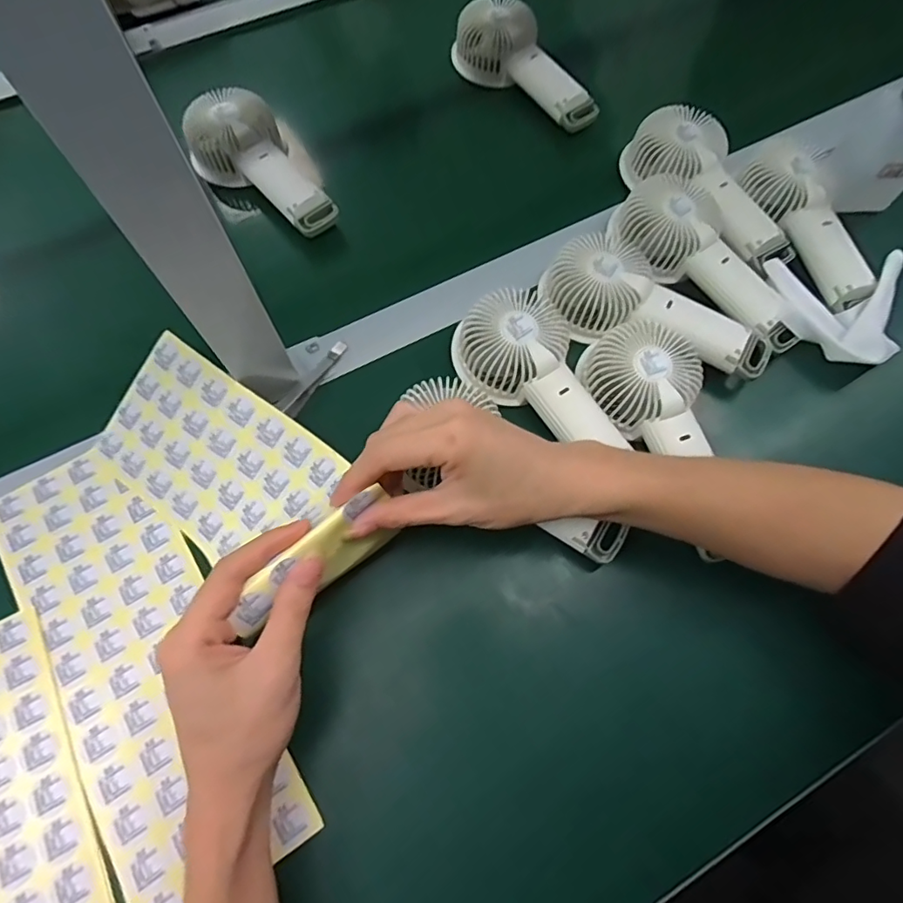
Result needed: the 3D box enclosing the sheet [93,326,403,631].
[{"bbox_3d":[-0.148,0.015,0.355,0.221,0.058,0.105,29,73,27],"label":"sheet"}]

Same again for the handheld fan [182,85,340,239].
[{"bbox_3d":[-0.177,-0.254,0.480,0.085,0.047,0.157,-32,72,-12],"label":"handheld fan"}]

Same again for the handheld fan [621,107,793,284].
[{"bbox_3d":[0.224,-0.229,0.469,0.075,0.038,0.178,-23,71,-9],"label":"handheld fan"}]

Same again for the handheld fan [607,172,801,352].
[{"bbox_3d":[0.209,-0.152,0.436,0.082,0.035,0.177,-27,72,-10],"label":"handheld fan"}]

